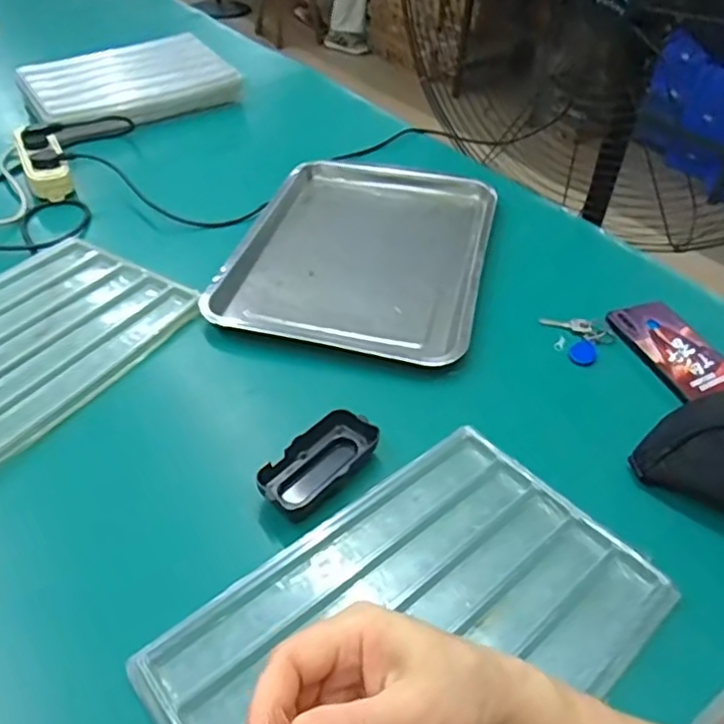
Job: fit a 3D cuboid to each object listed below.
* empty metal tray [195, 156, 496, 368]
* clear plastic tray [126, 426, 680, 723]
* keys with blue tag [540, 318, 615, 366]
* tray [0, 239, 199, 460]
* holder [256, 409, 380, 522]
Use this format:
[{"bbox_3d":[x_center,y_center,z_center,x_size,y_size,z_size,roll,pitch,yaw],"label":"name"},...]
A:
[{"bbox_3d":[0.005,-0.144,0.784,0.295,0.039,0.383,12,43,10],"label":"empty metal tray"},{"bbox_3d":[0.040,0.185,0.437,0.322,0.031,0.211,-29,51,-30],"label":"clear plastic tray"},{"bbox_3d":[0.234,-0.024,0.673,0.074,0.015,0.064,5,42,2],"label":"keys with blue tag"},{"bbox_3d":[-0.349,-0.020,0.628,0.219,0.021,0.323,24,46,21],"label":"tray"},{"bbox_3d":[-0.037,0.086,0.535,0.049,0.033,0.108,30,49,26],"label":"holder"}]

